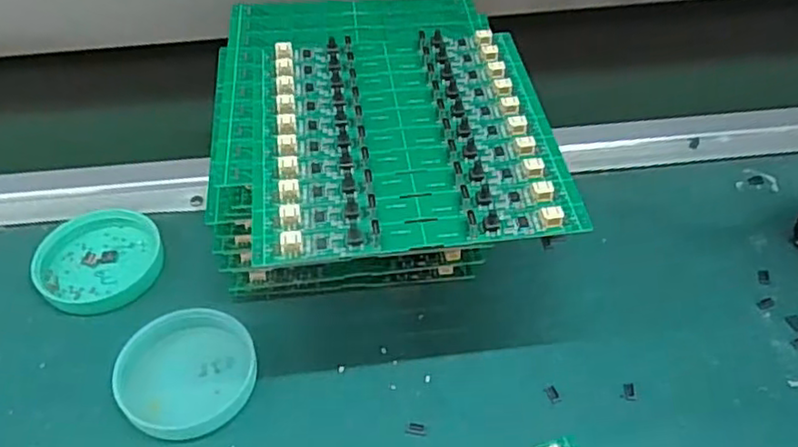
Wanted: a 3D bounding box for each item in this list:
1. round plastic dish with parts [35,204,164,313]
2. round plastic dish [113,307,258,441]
[{"bbox_3d":[-0.168,0.018,0.370,0.066,0.015,0.059,-27,52,-21],"label":"round plastic dish with parts"},{"bbox_3d":[-0.101,0.070,0.319,0.062,0.014,0.062,-1,47,1],"label":"round plastic dish"}]

